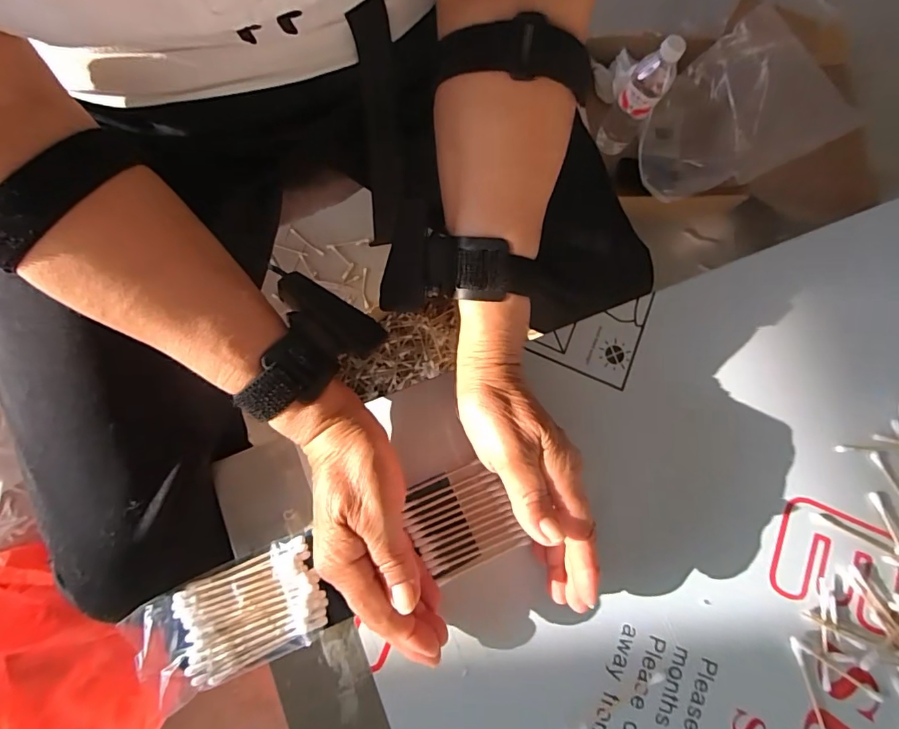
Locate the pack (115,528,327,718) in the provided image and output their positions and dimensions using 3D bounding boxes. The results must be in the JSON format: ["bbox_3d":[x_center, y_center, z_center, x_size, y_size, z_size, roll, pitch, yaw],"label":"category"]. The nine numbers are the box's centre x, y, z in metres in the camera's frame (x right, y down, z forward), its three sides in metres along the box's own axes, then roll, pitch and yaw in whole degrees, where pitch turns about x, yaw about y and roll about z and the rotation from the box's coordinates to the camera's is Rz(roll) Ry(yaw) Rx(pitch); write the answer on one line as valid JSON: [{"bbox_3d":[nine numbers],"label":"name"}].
[{"bbox_3d":[-0.133,0.156,0.296,0.106,0.018,0.061,-23,81,-9],"label":"pack"}]

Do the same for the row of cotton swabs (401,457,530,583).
[{"bbox_3d":[0.007,0.104,0.327,0.065,0.006,0.063,-23,77,-7],"label":"row of cotton swabs"}]

